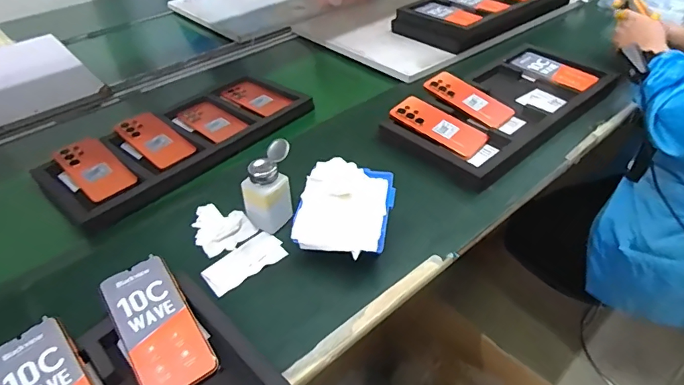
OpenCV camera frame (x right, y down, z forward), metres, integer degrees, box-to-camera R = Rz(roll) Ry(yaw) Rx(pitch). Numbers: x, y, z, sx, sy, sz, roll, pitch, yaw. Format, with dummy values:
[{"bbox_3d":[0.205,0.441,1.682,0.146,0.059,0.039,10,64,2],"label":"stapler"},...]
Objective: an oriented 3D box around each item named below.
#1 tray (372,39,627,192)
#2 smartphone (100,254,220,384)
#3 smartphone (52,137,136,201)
[{"bbox_3d":[0.324,-0.167,0.876,0.468,0.044,0.226,-31,47,-27],"label":"tray"},{"bbox_3d":[-0.211,0.151,0.510,0.078,0.006,0.165,-28,62,-24],"label":"smartphone"},{"bbox_3d":[-0.419,-0.039,0.765,0.156,0.016,0.076,38,63,18],"label":"smartphone"}]

